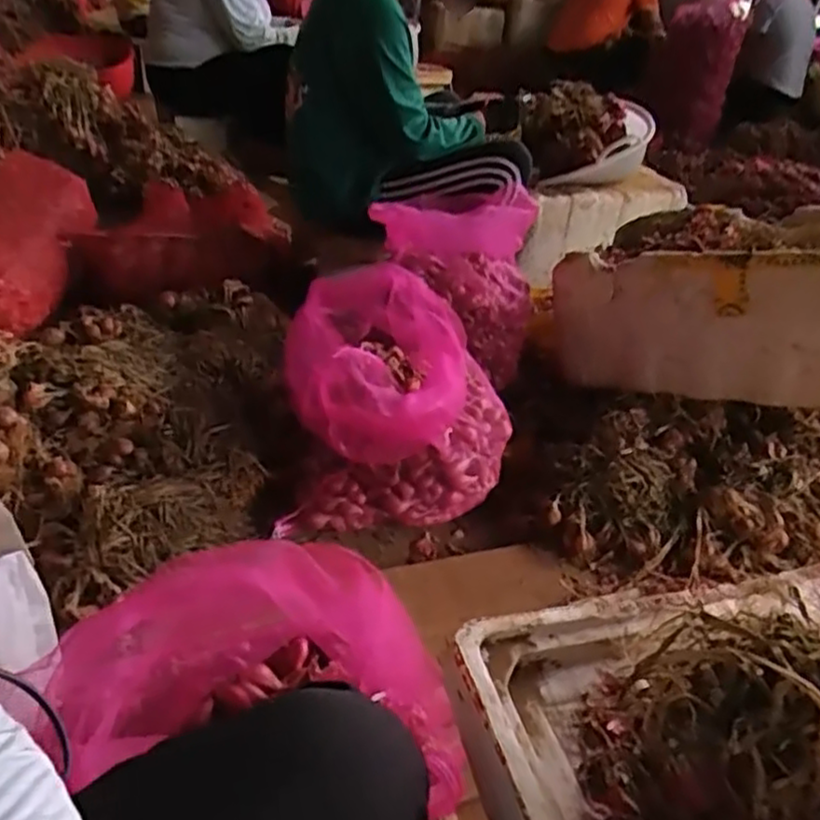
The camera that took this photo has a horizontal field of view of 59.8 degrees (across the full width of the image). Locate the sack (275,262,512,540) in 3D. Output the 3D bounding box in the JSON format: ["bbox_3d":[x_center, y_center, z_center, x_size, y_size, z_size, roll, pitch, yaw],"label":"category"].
[{"bbox_3d":[-0.025,-0.016,1.203,0.354,0.309,0.299,0,35,-10],"label":"sack"}]

